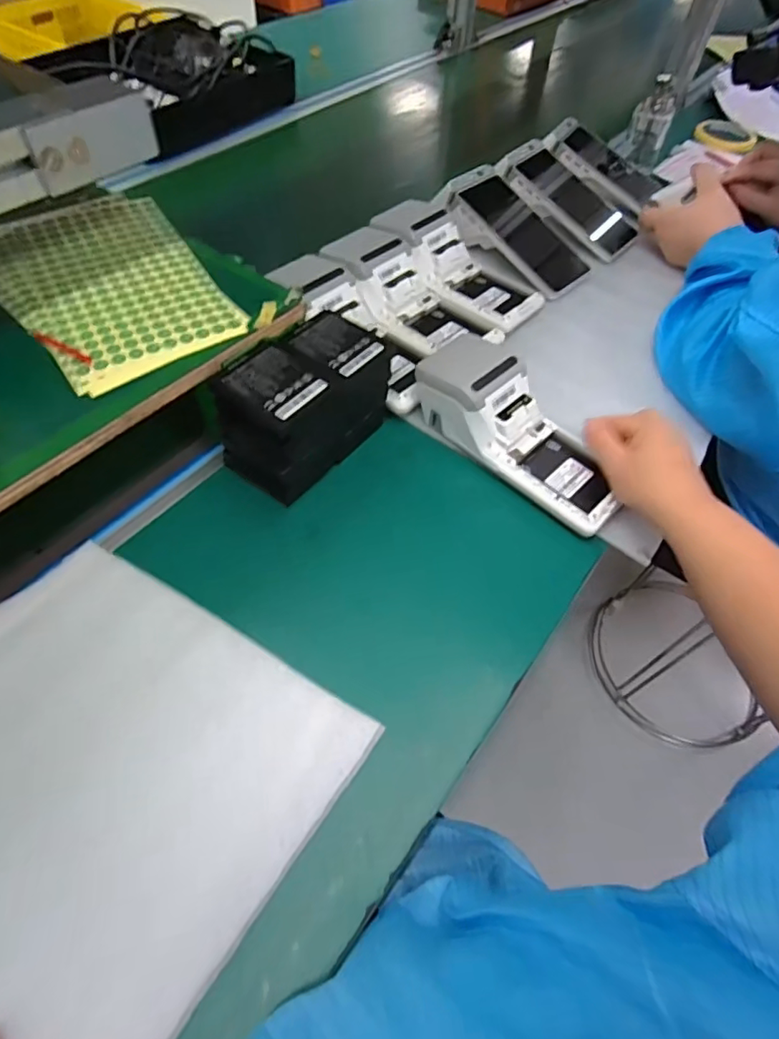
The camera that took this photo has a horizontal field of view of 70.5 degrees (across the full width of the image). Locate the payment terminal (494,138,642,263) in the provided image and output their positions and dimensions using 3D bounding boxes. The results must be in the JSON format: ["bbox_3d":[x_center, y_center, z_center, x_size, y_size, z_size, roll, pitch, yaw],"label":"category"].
[{"bbox_3d":[0.231,-0.407,0.698,0.177,0.058,0.111,38,61,20],"label":"payment terminal"}]

